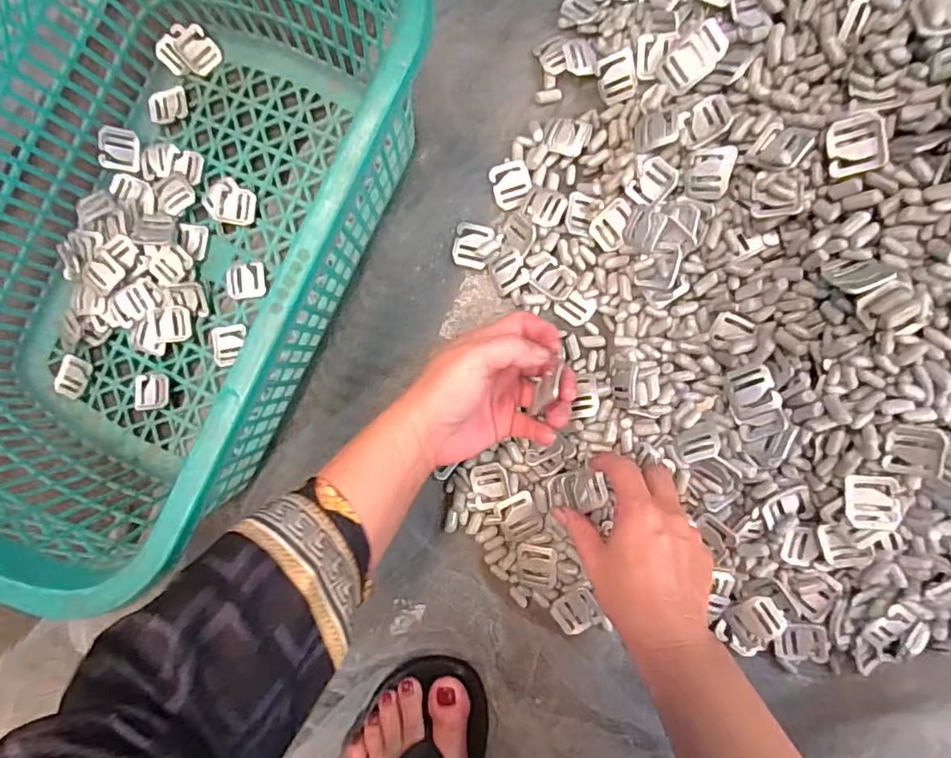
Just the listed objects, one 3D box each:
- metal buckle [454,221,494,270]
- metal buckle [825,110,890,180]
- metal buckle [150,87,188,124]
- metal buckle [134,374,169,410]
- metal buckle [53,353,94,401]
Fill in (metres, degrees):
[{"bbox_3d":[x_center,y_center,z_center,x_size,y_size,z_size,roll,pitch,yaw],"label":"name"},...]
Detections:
[{"bbox_3d":[-0.002,-0.110,0.457,0.029,0.009,0.037,12,88,7],"label":"metal buckle"},{"bbox_3d":[0.238,-0.146,0.350,0.031,0.006,0.035,-5,97,45],"label":"metal buckle"},{"bbox_3d":[-0.275,-0.245,0.498,0.035,0.006,0.030,-16,85,6],"label":"metal buckle"},{"bbox_3d":[-0.281,0.011,0.485,0.033,0.004,0.031,0,87,7],"label":"metal buckle"},{"bbox_3d":[-0.355,-0.001,0.491,0.027,0.005,0.035,29,90,8],"label":"metal buckle"}]

